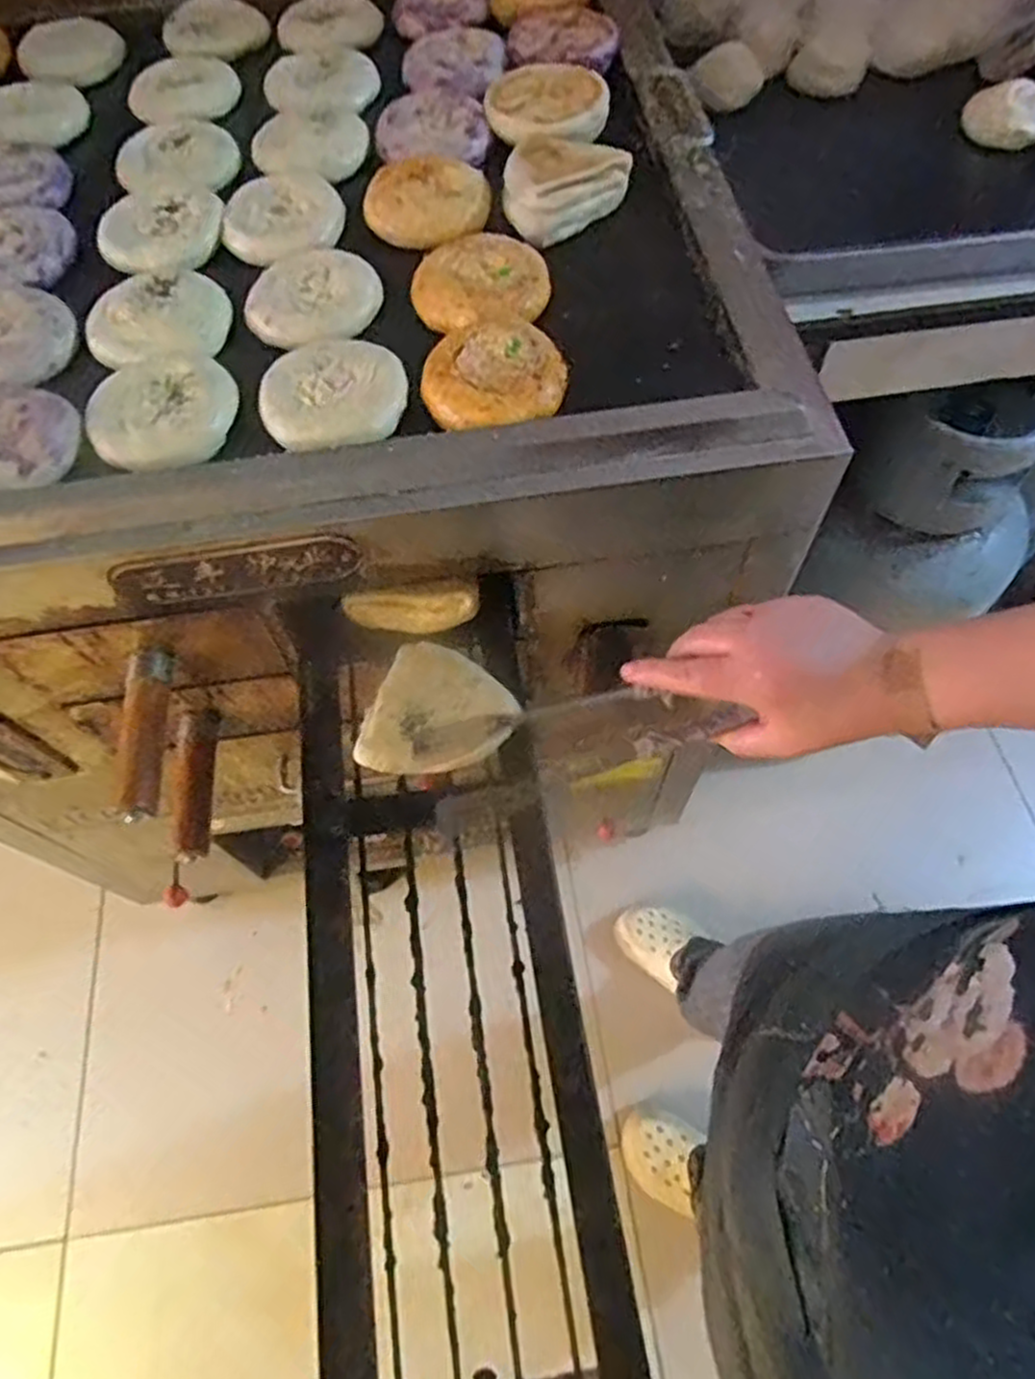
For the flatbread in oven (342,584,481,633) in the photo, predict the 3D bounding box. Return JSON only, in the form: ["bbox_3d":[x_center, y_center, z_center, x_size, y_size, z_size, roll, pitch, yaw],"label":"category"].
[{"bbox_3d":[-0.085,-0.065,0.616,0.108,0.043,0.019,-4,64,0],"label":"flatbread in oven"}]

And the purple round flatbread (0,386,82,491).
[{"bbox_3d":[-0.358,-0.170,0.522,0.102,0.014,0.095,-1,64,2],"label":"purple round flatbread"}]

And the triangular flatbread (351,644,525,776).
[{"bbox_3d":[-0.056,0.017,0.566,0.098,0.022,0.105,14,66,9],"label":"triangular flatbread"}]

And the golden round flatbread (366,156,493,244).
[{"bbox_3d":[-0.076,-0.408,0.636,0.099,0.024,0.086,16,66,10],"label":"golden round flatbread"}]

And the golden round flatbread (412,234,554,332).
[{"bbox_3d":[-0.028,-0.312,0.585,0.101,0.021,0.084,-4,64,0],"label":"golden round flatbread"}]

